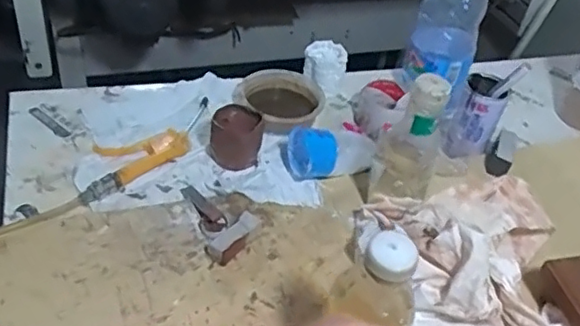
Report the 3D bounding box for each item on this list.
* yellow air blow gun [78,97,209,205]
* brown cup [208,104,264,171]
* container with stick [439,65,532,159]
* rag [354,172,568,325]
[{"bbox_3d":[-0.185,-0.028,0.814,0.087,0.026,0.254,36,49,27],"label":"yellow air blow gun"},{"bbox_3d":[-0.073,-0.033,0.812,0.070,0.061,0.062,6,42,-3],"label":"brown cup"},{"bbox_3d":[0.277,-0.078,0.854,0.101,0.146,0.057,0,35,-6],"label":"container with stick"},{"bbox_3d":[0.201,0.128,0.650,0.214,0.092,0.265,4,42,-6],"label":"rag"}]

